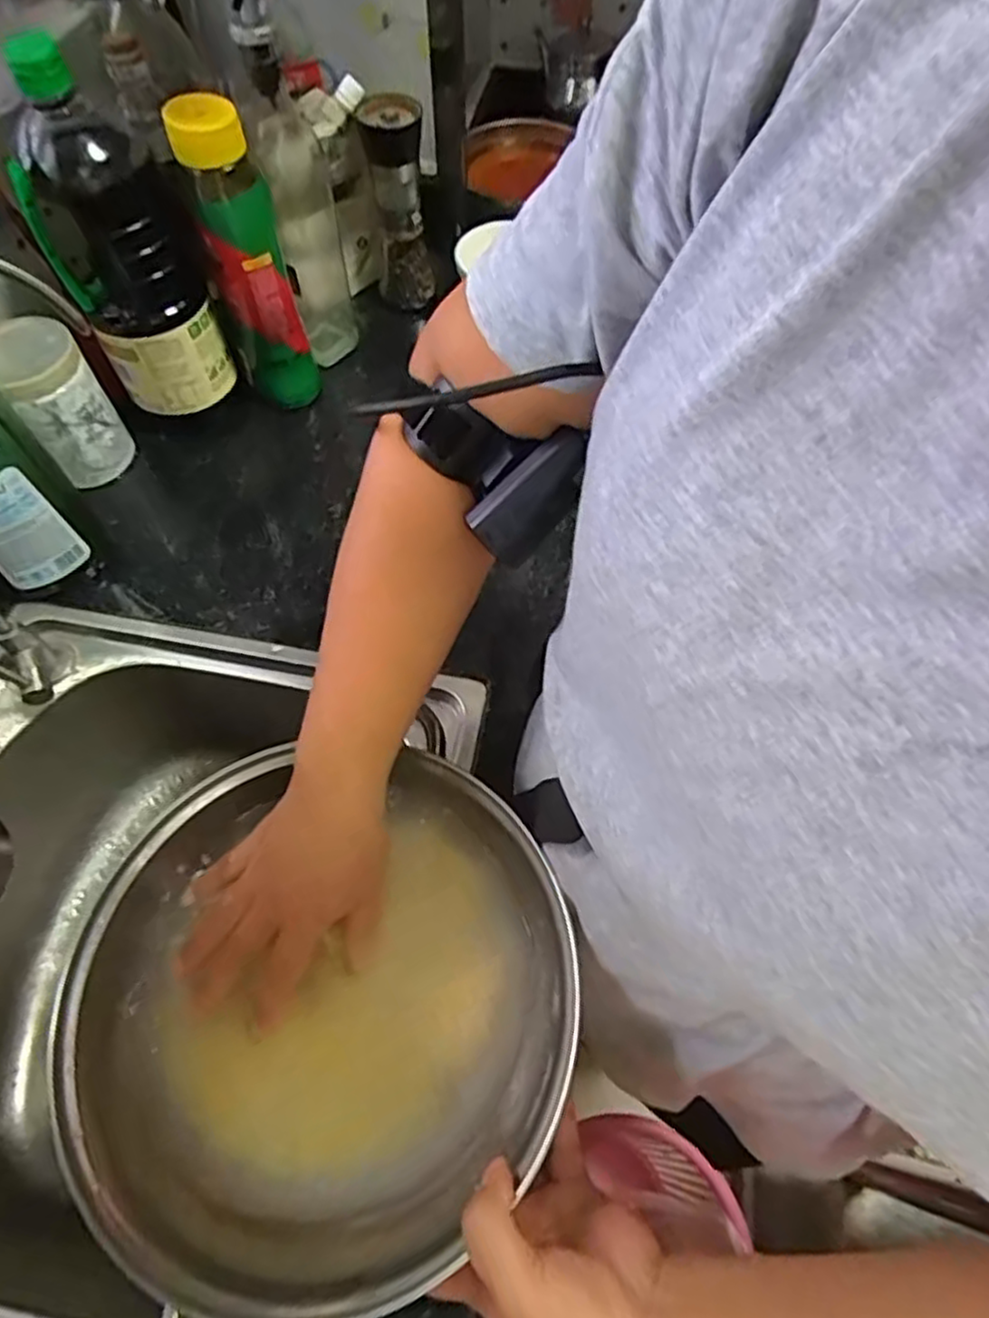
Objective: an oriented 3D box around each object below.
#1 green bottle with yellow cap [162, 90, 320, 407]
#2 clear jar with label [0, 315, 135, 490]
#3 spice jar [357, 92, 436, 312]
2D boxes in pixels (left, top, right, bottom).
[{"bbox_3d":[-0.205,-0.324,0.613,0.059,0.249,0.060,-16,62,-9],"label":"green bottle with yellow cap"},{"bbox_3d":[-0.379,-0.222,0.625,0.069,0.126,0.065,0,61,0],"label":"clear jar with label"},{"bbox_3d":[-0.095,-0.448,0.710,0.054,0.173,0.054,0,61,0],"label":"spice jar"}]

